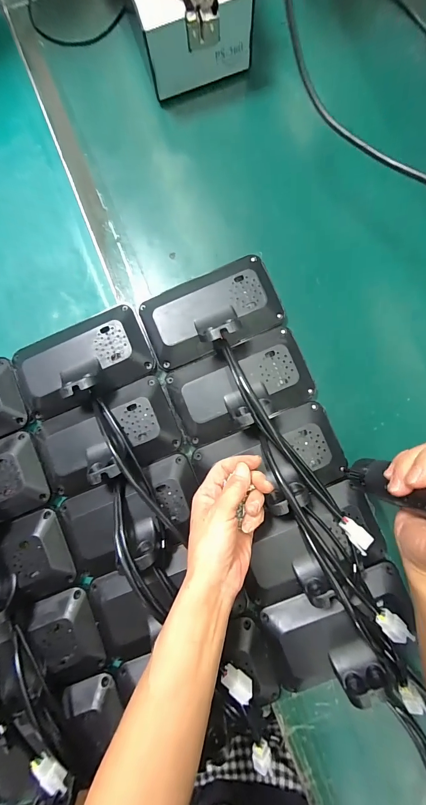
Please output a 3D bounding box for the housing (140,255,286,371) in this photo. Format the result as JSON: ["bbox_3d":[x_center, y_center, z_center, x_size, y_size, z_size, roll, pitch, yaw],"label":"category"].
[{"bbox_3d":[-0.004,-0.107,0.367,0.158,0.051,0.093,-24,85,3],"label":"housing"}]

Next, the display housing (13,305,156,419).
[{"bbox_3d":[-0.155,-0.048,0.366,0.159,0.042,0.094,-22,85,3],"label":"display housing"}]

